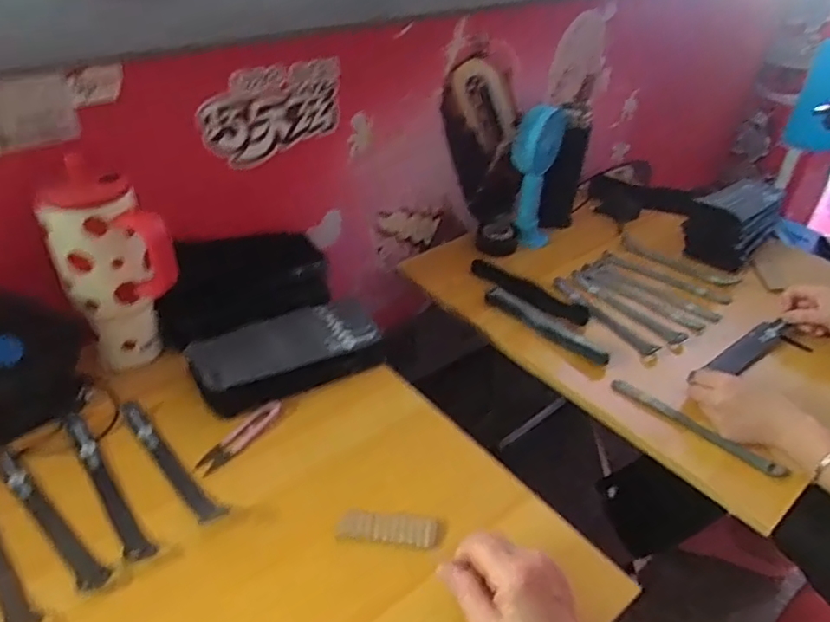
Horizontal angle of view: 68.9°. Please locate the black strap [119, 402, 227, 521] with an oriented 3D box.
[{"bbox_3d":[-0.238,0.144,0.584,0.180,0.012,0.023,32,46,32],"label":"black strap"}]

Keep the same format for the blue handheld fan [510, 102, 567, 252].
[{"bbox_3d":[0.192,-0.207,0.963,0.060,0.236,0.093,25,43,26],"label":"blue handheld fan"}]

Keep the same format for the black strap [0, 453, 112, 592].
[{"bbox_3d":[-0.322,0.180,0.528,0.187,0.010,0.021,29,44,29],"label":"black strap"}]

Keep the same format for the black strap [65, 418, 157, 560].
[{"bbox_3d":[-0.288,0.158,0.558,0.022,0.013,0.200,-26,46,-33],"label":"black strap"}]

